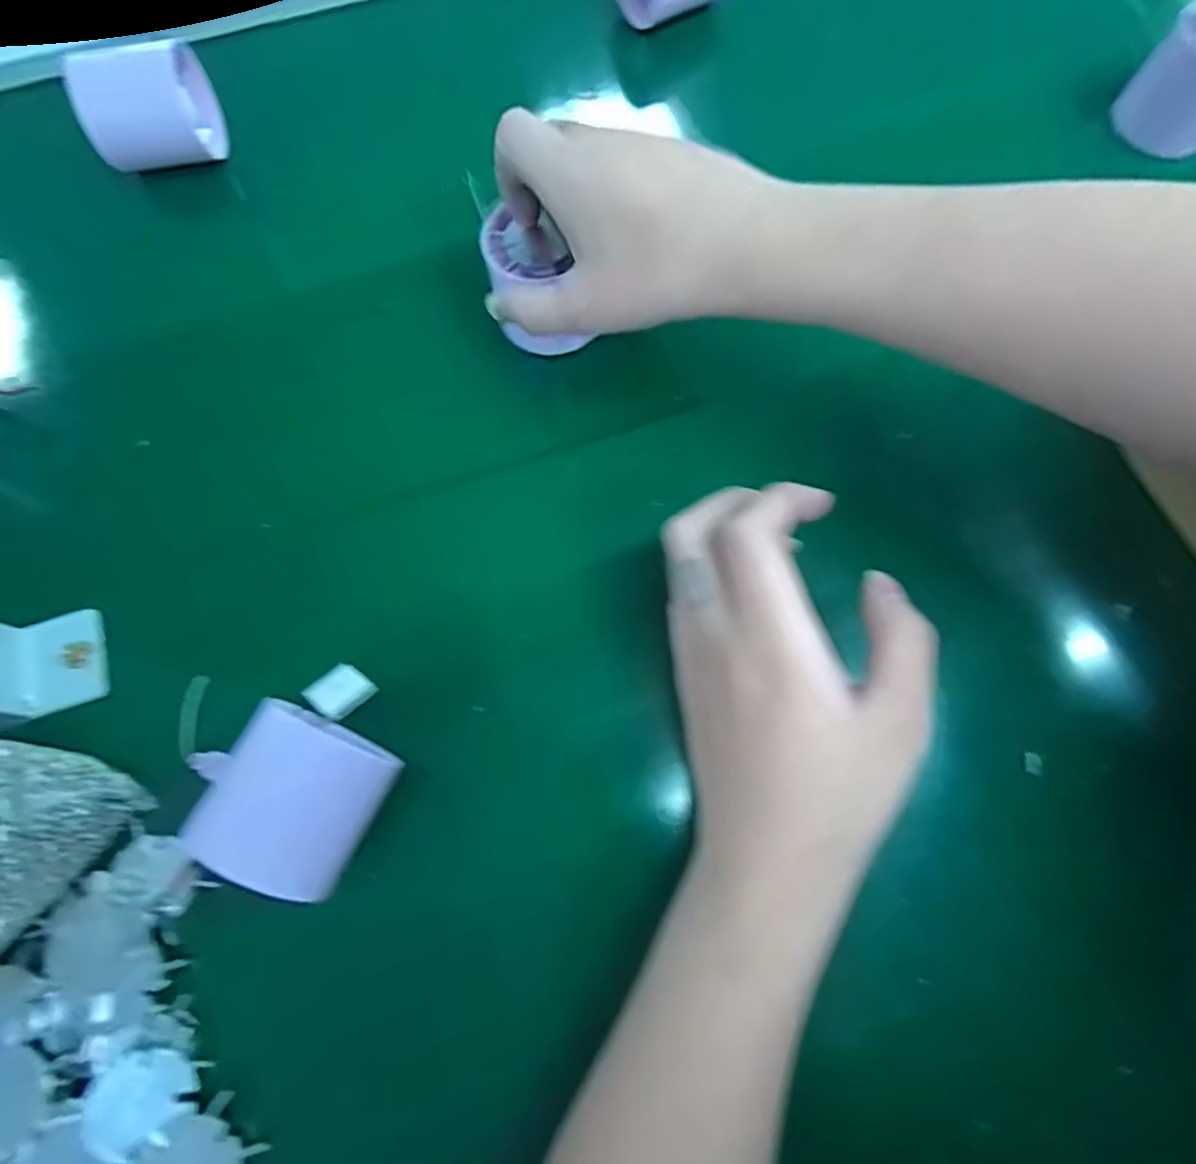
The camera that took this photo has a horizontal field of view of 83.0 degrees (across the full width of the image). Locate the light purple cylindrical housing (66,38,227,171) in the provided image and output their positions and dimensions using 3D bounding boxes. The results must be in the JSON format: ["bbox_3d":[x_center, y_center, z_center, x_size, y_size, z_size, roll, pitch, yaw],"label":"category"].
[{"bbox_3d":[-0.241,-0.256,0.365,0.053,0.048,0.060,-9,72,-2],"label":"light purple cylindrical housing"}]

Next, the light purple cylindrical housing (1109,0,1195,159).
[{"bbox_3d":[0.331,-0.277,0.373,0.054,0.055,0.044,39,77,12],"label":"light purple cylindrical housing"}]

